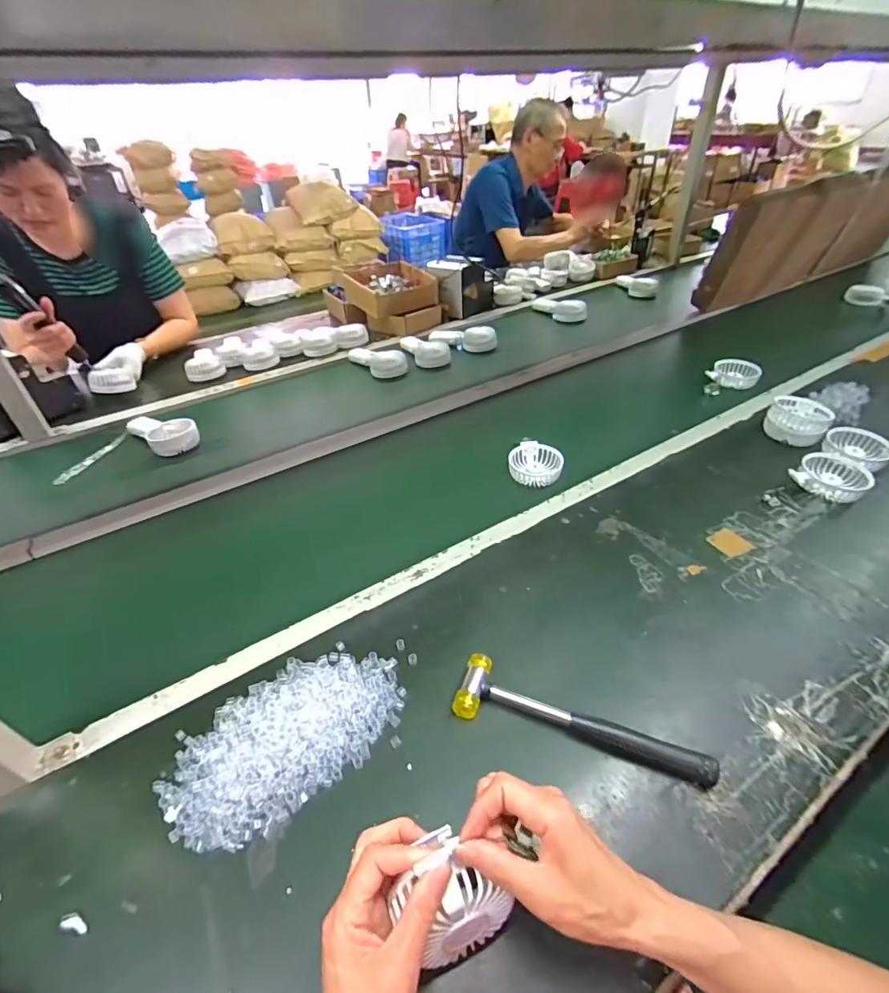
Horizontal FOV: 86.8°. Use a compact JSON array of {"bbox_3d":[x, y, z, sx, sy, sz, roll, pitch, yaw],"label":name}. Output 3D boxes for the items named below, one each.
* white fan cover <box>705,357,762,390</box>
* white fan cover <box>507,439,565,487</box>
[{"bbox_3d":[0.639,-0.271,1.039,0.100,0.043,0.080,29,49,32],"label":"white fan cover"},{"bbox_3d":[0.158,-0.060,0.809,0.090,0.028,0.094,8,41,12],"label":"white fan cover"}]

